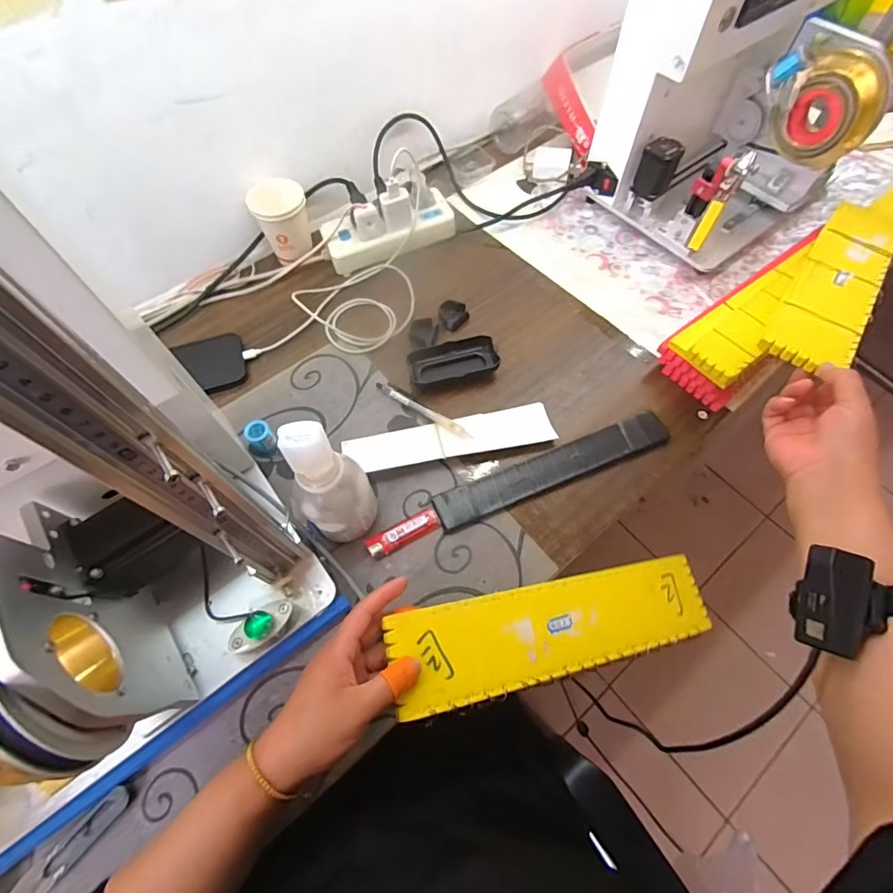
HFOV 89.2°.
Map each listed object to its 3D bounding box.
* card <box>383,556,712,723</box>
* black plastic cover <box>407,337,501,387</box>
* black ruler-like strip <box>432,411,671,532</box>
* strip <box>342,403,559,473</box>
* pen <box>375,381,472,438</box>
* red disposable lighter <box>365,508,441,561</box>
[{"bbox_3d":[0.116,0.172,0.436,0.340,0.007,0.079,-3,69,-22],"label":"card"},{"bbox_3d":[0.007,-0.108,0.578,0.110,0.023,0.047,-11,63,-4],"label":"black plastic cover"},{"bbox_3d":[0.122,0.024,0.509,0.280,0.013,0.043,-21,64,-9],"label":"black ruler-like strip"},{"bbox_3d":[0.005,-0.010,0.525,0.238,0.009,0.055,-11,51,-7],"label":"strip"},{"bbox_3d":[-0.029,-0.044,0.545,0.140,0.012,0.013,33,68,16],"label":"pen"},{"bbox_3d":[-0.045,0.092,0.482,0.080,0.012,0.023,-26,65,-12],"label":"red disposable lighter"}]

